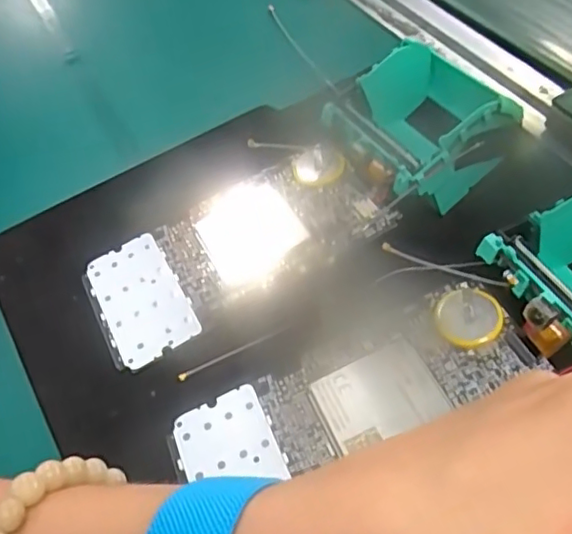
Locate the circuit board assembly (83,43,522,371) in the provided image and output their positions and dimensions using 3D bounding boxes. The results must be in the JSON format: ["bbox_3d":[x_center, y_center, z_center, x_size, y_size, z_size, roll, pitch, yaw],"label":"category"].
[{"bbox_3d":[0.005,-0.035,0.262,0.197,0.045,0.071,-26,54,-14],"label":"circuit board assembly"}]

